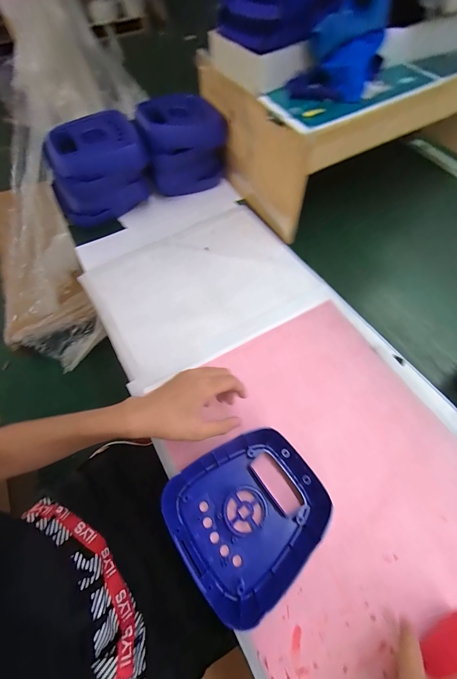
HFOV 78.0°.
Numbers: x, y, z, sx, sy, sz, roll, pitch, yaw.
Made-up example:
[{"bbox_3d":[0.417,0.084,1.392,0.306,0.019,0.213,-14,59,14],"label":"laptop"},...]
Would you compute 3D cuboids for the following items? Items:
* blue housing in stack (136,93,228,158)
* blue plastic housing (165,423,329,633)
[{"bbox_3d":[-0.106,-0.463,0.606,0.183,0.059,0.170,-20,64,-9],"label":"blue housing in stack"},{"bbox_3d":[0.027,0.214,0.355,0.184,0.033,0.160,-33,66,-17],"label":"blue plastic housing"}]

